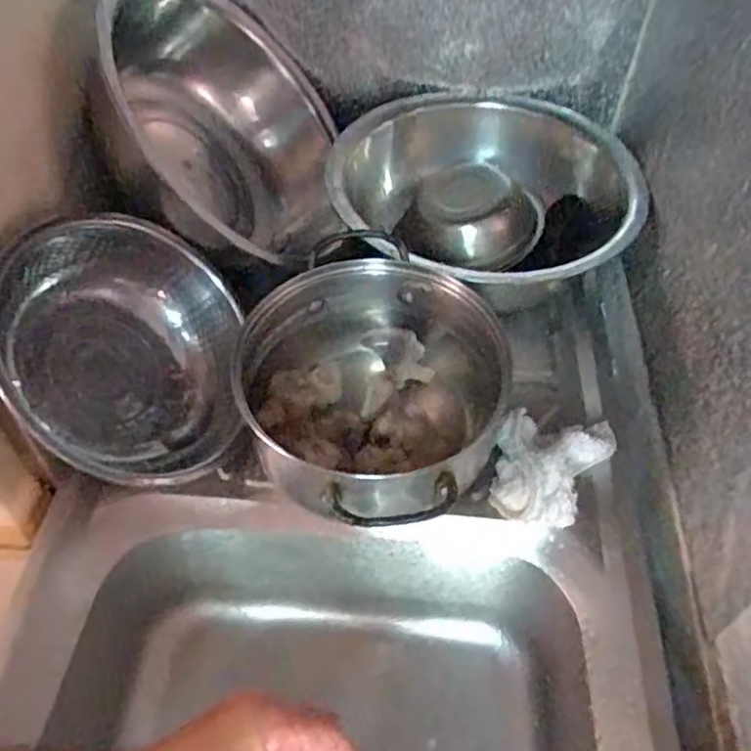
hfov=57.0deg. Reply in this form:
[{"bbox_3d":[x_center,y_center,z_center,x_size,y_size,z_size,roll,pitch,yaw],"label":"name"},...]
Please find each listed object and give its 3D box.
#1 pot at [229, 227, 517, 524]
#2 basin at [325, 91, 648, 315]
[{"bbox_3d":[-0.001,0.005,0.601,0.222,0.102,0.236,1,50,-1],"label":"pot"},{"bbox_3d":[0.121,-0.194,0.771,0.315,0.089,0.316,1,50,-1],"label":"basin"}]

